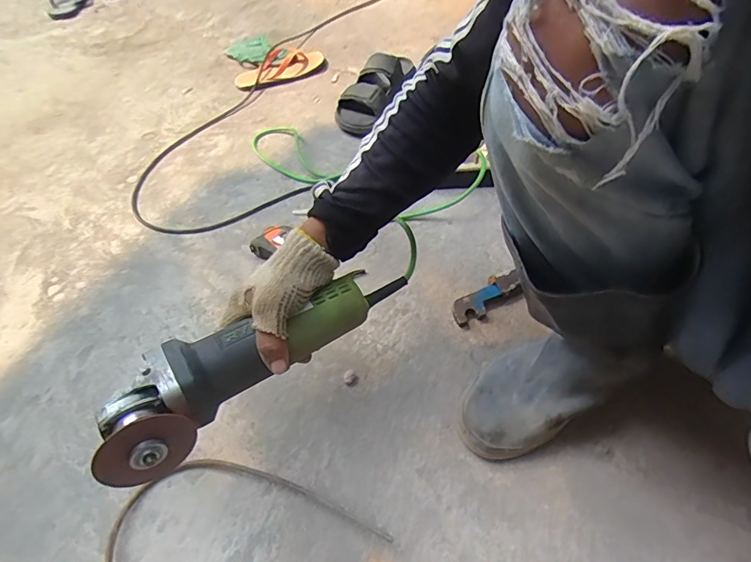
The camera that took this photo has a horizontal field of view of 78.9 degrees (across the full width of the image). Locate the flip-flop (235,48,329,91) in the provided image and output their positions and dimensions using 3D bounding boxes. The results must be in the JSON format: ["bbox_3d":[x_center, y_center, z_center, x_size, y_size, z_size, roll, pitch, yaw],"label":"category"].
[{"bbox_3d":[-0.219,-0.500,1.069,0.232,0.038,0.101,-35,56,-23],"label":"flip-flop"}]

